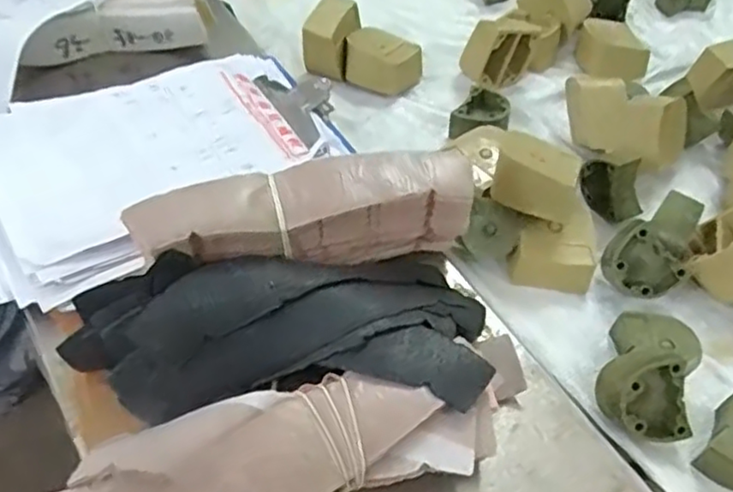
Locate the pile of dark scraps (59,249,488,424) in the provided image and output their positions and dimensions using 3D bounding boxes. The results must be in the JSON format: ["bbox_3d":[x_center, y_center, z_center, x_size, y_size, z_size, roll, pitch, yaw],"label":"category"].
[{"bbox_3d":[-0.041,0.038,0.350,0.216,0.038,0.099,-2,50,-8],"label":"pile of dark scraps"}]

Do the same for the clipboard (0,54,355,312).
[{"bbox_3d":[-0.134,-0.062,0.450,0.238,0.019,0.159,-23,56,-24],"label":"clipboard"}]

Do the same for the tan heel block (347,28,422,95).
[{"bbox_3d":[0.014,-0.152,0.562,0.062,0.028,0.045,10,49,2],"label":"tan heel block"}]

